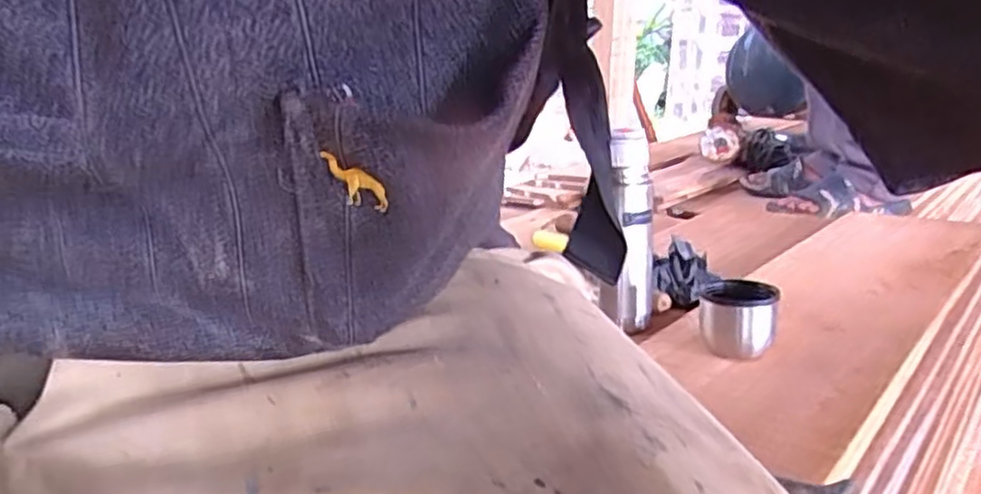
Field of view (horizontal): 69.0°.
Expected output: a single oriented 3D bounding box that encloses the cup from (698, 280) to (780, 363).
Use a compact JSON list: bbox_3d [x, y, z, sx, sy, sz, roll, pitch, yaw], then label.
[{"bbox_3d":[0.207,0.062,0.598,0.061,0.054,0.054,4,17,17],"label":"cup"}]

